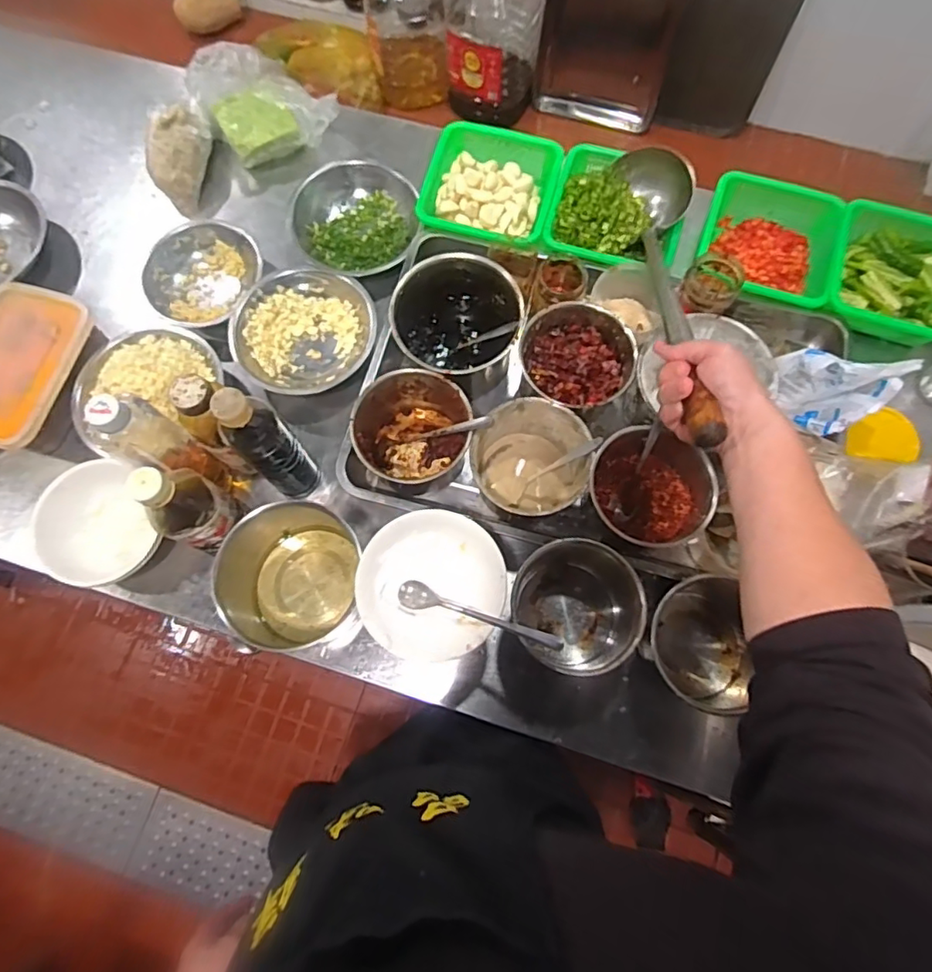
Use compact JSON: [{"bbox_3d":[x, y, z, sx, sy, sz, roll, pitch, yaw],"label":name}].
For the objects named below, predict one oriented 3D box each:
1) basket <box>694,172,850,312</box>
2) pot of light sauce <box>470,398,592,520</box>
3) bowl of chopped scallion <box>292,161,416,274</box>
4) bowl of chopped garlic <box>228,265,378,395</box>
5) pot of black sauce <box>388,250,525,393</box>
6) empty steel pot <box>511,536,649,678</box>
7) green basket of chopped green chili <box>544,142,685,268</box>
[{"bbox_3d":[0.404,-0.330,0.779,0.173,0.063,0.185,18,75,6],"label":"basket"},{"bbox_3d":[0.081,-0.028,0.687,0.117,0.100,0.126,0,74,1],"label":"pot of light sauce"},{"bbox_3d":[-0.155,-0.365,0.796,0.174,0.065,0.146,6,75,2],"label":"bowl of chopped scallion"},{"bbox_3d":[-0.218,-0.206,0.754,0.179,0.067,0.167,0,74,1],"label":"bowl of chopped garlic"},{"bbox_3d":[-0.008,-0.204,0.717,0.142,0.108,0.143,0,74,1],"label":"pot of black sauce"},{"bbox_3d":[0.124,0.136,0.637,0.123,0.115,0.134,0,74,1],"label":"empty steel pot"},{"bbox_3d":[0.202,-0.370,0.770,0.169,0.043,0.174,14,75,5],"label":"green basket of chopped green chili"}]

